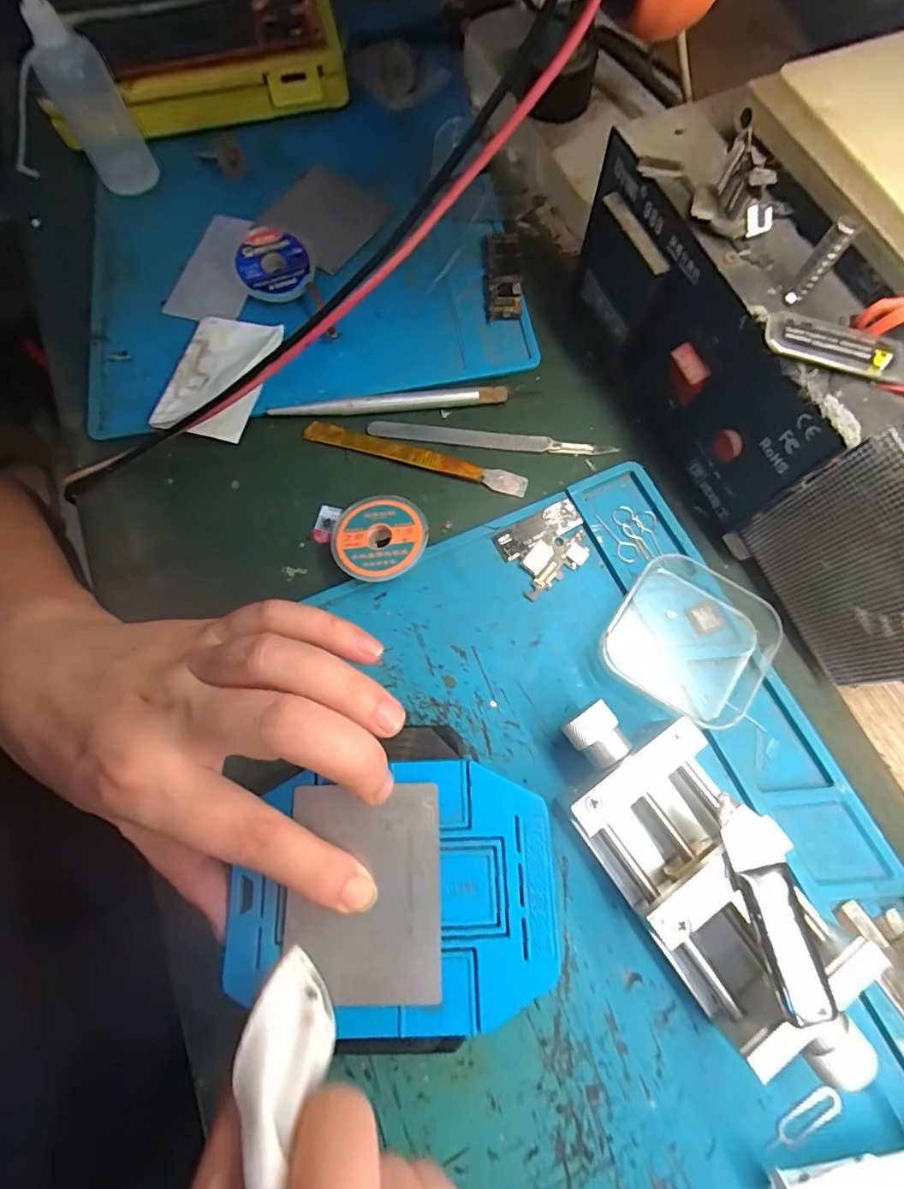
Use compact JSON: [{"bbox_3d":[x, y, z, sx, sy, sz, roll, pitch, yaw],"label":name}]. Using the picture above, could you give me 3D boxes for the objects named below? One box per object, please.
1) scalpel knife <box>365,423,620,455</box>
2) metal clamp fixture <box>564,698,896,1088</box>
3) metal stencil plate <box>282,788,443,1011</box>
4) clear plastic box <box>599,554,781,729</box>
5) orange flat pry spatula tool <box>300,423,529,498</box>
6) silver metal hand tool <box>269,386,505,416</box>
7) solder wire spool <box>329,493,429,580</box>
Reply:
[{"bbox_3d":[0.020,-0.082,0.252,0.129,0.004,0.009,5,73,3],"label":"scalpel knife"},{"bbox_3d":[0.091,0.103,0.179,0.054,0.031,0.135,-34,75,-9],"label":"metal clamp fixture"},{"bbox_3d":[-0.032,0.107,0.173,0.054,0.004,0.069,-2,72,1],"label":"metal stencil plate"},{"bbox_3d":[0.106,0.019,0.212,0.064,0.017,0.066,34,76,11],"label":"clear plastic box"},{"bbox_3d":[-0.019,-0.073,0.250,0.119,0.004,0.012,16,73,6],"label":"orange flat pry spatula tool"},{"bbox_3d":[-0.033,-0.103,0.257,0.124,0.009,0.008,-6,72,-1],"label":"silver metal hand tool"},{"bbox_3d":[-0.035,-0.026,0.232,0.044,0.013,0.041,0,72,1],"label":"solder wire spool"}]

